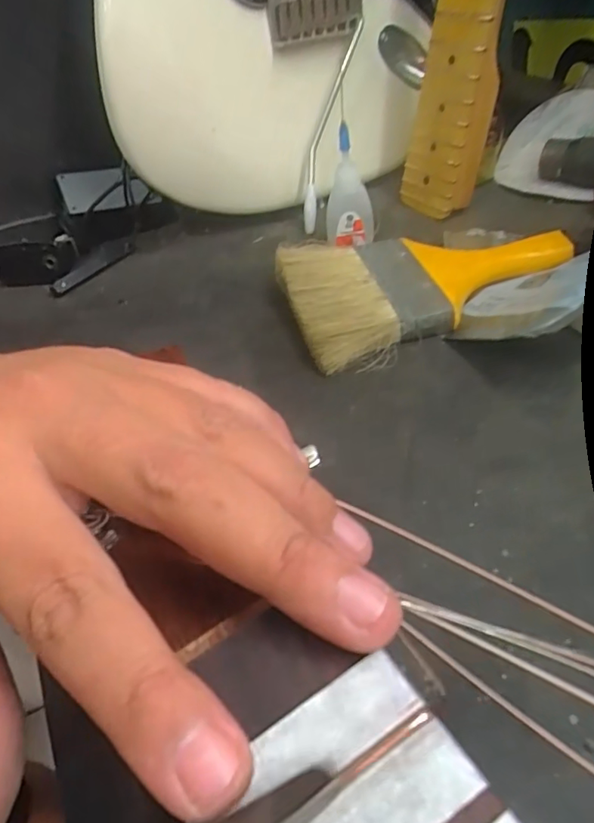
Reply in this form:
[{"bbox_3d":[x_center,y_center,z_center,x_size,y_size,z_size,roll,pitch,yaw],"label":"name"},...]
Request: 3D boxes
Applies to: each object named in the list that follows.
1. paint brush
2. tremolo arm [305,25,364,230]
[{"bbox_3d":[0.087,-0.088,0.356,0.182,0.020,0.113,-15,44,-7],"label":"paint brush"},{"bbox_3d":[0.025,-0.226,0.443,0.011,0.156,0.028,26,27,22],"label":"tremolo arm"}]

